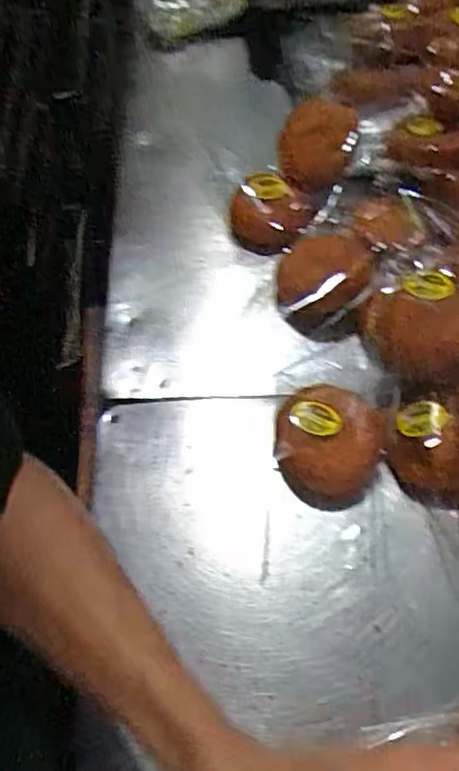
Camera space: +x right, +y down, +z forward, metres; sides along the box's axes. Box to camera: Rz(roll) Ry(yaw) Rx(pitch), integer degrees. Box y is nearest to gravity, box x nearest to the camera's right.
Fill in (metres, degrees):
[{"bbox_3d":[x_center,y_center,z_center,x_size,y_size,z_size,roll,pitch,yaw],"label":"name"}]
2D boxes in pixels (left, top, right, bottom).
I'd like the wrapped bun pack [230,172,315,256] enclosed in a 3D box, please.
[{"bbox_3d":[0.040,-0.192,0.728,0.107,0.050,0.082,26,62,17],"label":"wrapped bun pack"}]

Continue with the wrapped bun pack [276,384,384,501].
[{"bbox_3d":[0.087,0.048,0.557,0.092,0.043,0.105,5,58,5],"label":"wrapped bun pack"}]

